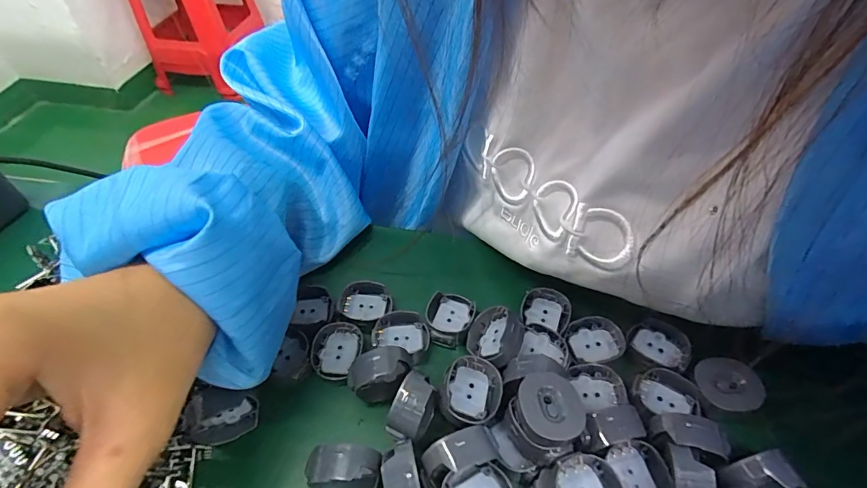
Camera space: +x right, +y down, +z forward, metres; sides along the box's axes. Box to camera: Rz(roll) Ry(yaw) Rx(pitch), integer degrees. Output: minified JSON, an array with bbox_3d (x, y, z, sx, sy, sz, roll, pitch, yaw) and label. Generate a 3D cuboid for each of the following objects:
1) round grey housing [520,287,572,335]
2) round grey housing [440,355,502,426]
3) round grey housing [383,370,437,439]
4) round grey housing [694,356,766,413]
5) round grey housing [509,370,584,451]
[{"bbox_3d":[0.059,0.034,0.234,0.024,0.008,0.020,12,50,14],"label":"round grey housing"},{"bbox_3d":[0.017,0.065,0.197,0.025,0.015,0.029,15,52,15],"label":"round grey housing"},{"bbox_3d":[-0.008,0.072,0.190,0.017,0.022,0.024,18,53,17],"label":"round grey housing"},{"bbox_3d":[0.132,0.064,0.199,0.026,0.010,0.021,24,54,22],"label":"round grey housing"},{"bbox_3d":[0.046,0.071,0.182,0.027,0.024,0.027,-1,50,1],"label":"round grey housing"}]

